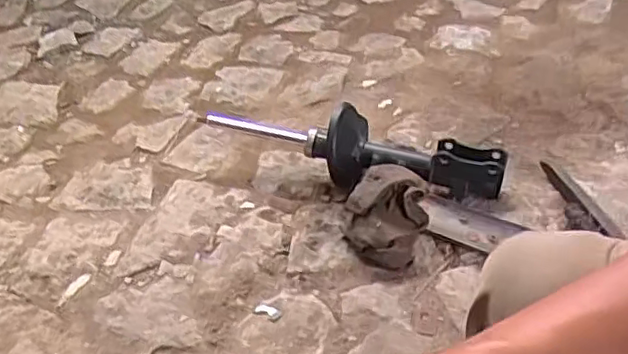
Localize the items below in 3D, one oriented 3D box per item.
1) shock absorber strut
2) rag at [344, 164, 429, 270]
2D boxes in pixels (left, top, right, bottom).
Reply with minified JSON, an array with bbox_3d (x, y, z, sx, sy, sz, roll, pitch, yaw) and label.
[{"bbox_3d":[0.071,-0.068,1.228,0.610,0.140,0.152,11,45,20],"label":"shock absorber strut"},{"bbox_3d":[0.124,0.068,1.051,0.137,0.113,0.154,2,42,10],"label":"rag"}]

